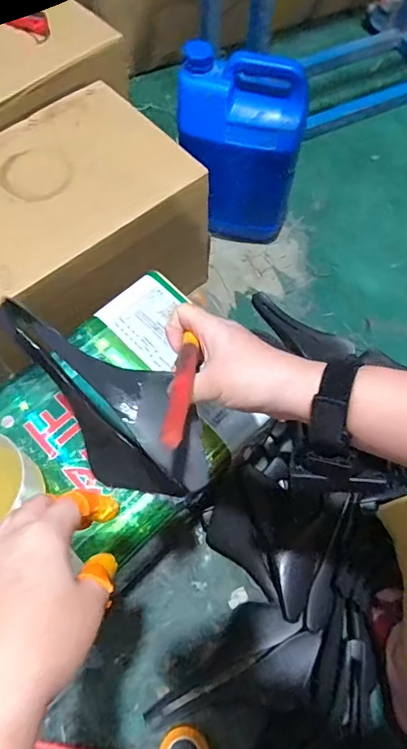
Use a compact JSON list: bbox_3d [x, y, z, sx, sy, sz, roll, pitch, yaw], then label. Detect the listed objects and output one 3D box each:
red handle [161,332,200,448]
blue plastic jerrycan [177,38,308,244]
[{"bbox_3d":[-0.012,0.003,0.308,0.014,0.152,0.013,5,113,0],"label":"red handle"},{"bbox_3d":[0.055,-0.344,0.750,0.183,0.294,0.112,6,67,1],"label":"blue plastic jerrycan"}]

